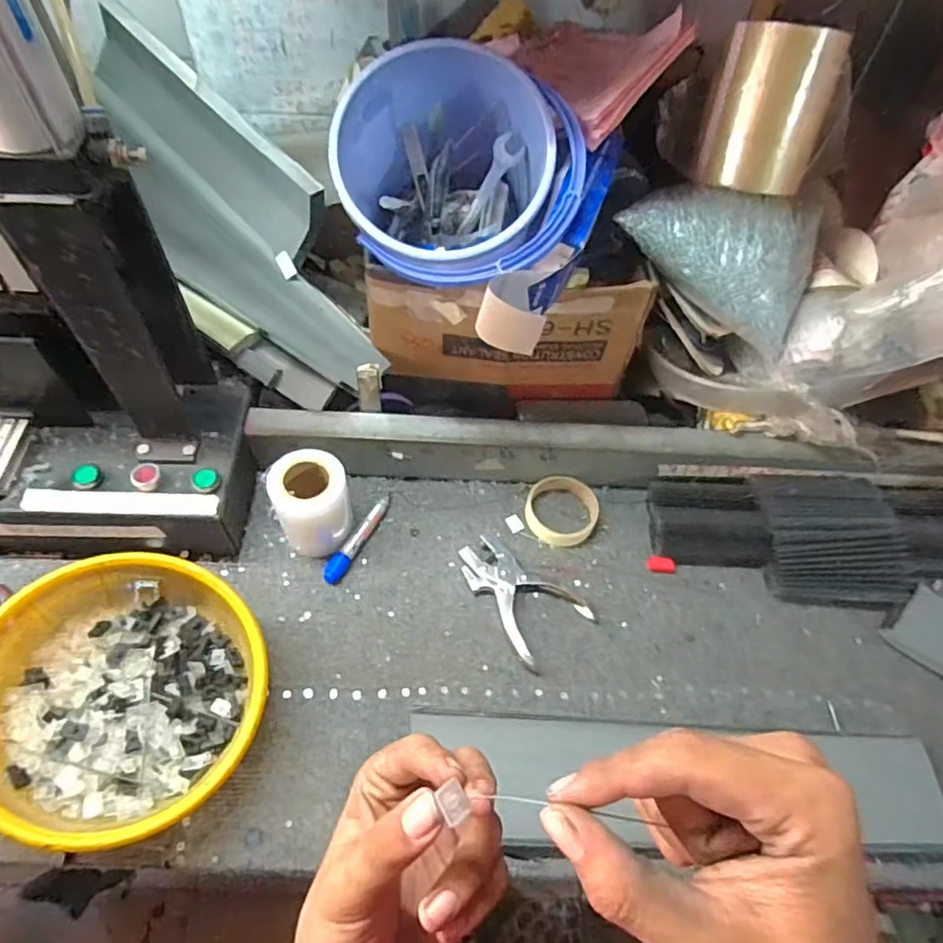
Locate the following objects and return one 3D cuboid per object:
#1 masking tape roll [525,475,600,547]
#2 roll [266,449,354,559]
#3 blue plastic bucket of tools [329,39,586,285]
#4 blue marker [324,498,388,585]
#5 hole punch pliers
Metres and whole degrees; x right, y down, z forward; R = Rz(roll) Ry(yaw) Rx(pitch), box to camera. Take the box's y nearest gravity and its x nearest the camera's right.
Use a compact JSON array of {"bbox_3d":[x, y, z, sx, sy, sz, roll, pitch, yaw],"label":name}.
[{"bbox_3d":[0.111,0.048,0.741,0.089,0.024,0.084,2,56,-3],"label":"masking tape roll"},{"bbox_3d":[-0.172,0.039,0.669,0.076,0.107,0.074,2,56,-3],"label":"roll"},{"bbox_3d":[-0.009,-0.283,0.652,0.228,0.209,0.228,0,89,3],"label":"blue plastic bucket of tools"},{"bbox_3d":[-0.133,0.077,0.704,0.022,0.017,0.115,24,58,12],"label":"blue marker"},{"bbox_3d":[0.046,0.139,0.681,0.153,0.021,0.094,38,61,20],"label":"hole punch pliers"}]

